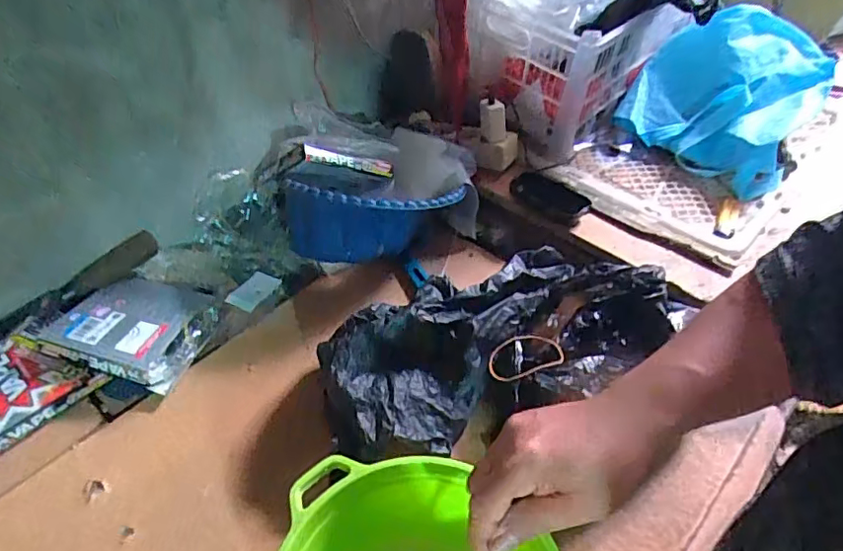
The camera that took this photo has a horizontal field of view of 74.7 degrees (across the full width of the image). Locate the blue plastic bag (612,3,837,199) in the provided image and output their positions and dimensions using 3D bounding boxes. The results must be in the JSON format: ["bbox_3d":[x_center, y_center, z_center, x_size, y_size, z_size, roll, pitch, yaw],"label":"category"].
[{"bbox_3d":[0.439,-0.267,0.809,0.244,0.157,0.224,29,55,26],"label":"blue plastic bag"}]

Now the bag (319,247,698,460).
[{"bbox_3d":[0.085,0.068,0.585,0.371,0.098,0.199,-11,48,-7],"label":"bag"}]

